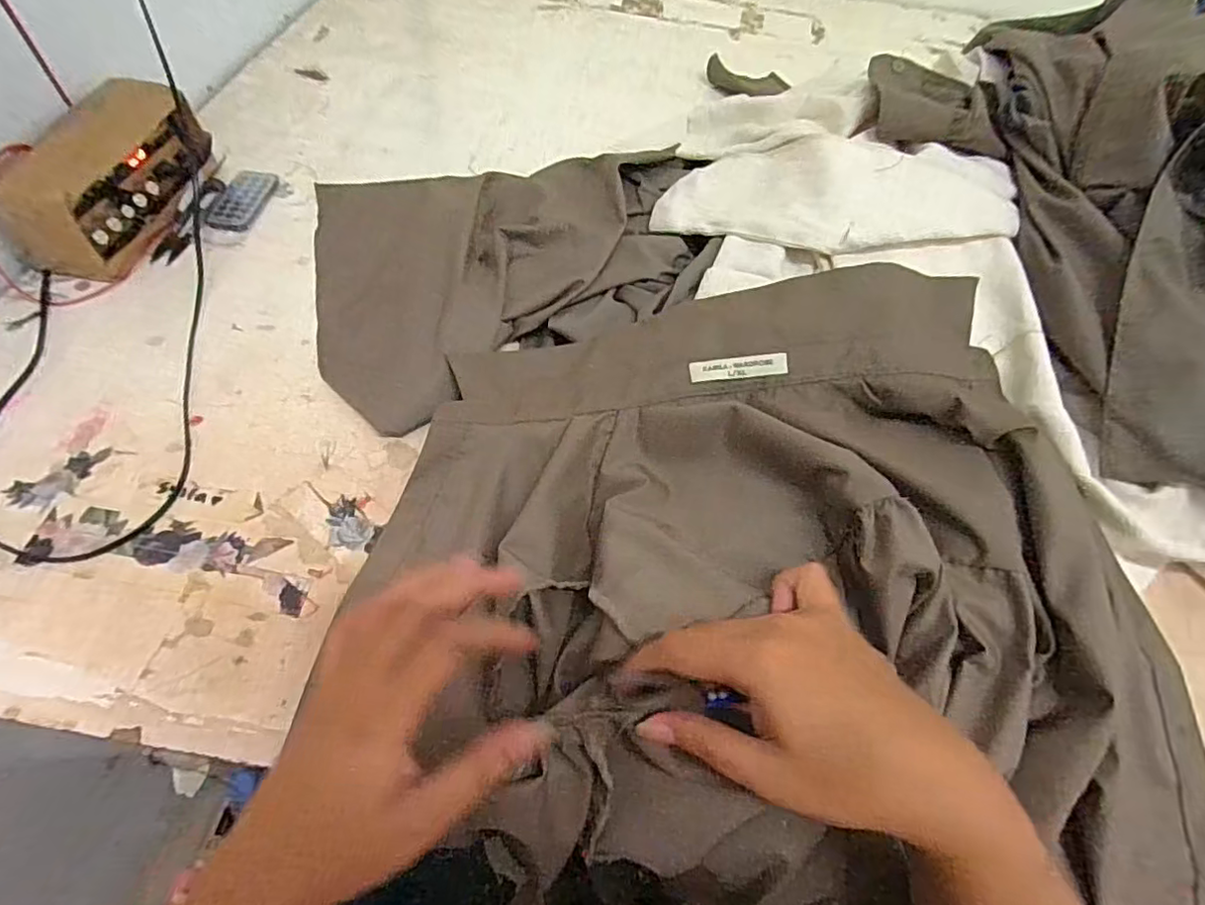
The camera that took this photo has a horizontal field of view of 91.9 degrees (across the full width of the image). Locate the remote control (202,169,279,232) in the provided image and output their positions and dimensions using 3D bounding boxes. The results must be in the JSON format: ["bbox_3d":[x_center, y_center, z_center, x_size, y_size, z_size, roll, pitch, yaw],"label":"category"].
[{"bbox_3d":[-0.356,-0.249,0.576,0.043,0.007,0.096,10,57,2],"label":"remote control"}]

